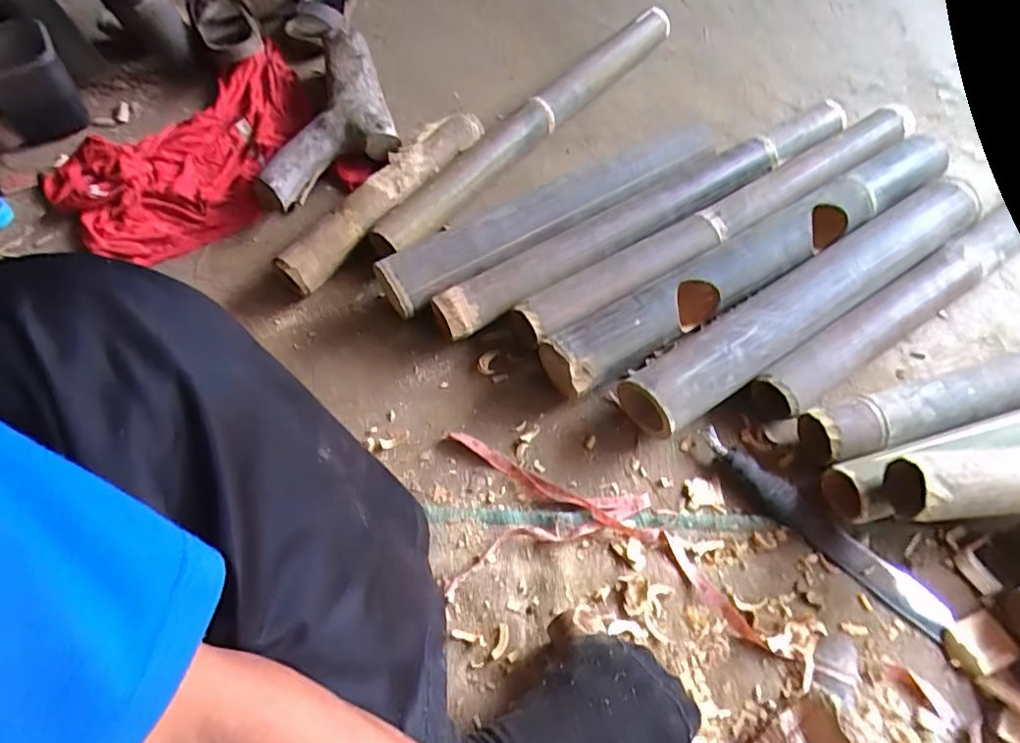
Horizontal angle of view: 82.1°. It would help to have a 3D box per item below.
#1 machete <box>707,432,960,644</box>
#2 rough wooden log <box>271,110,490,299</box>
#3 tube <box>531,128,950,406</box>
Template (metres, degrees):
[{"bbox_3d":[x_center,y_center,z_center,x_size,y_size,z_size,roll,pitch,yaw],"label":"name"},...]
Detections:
[{"bbox_3d":[0.305,0.151,0.582,0.039,0.024,0.265,-40,64,-20],"label":"machete"},{"bbox_3d":[-0.168,-0.236,0.768,0.332,0.057,0.068,-43,64,-6],"label":"rough wooden log"},{"bbox_3d":[0.285,-0.134,0.683,0.555,0.065,0.077,-27,62,-15],"label":"tube"}]

